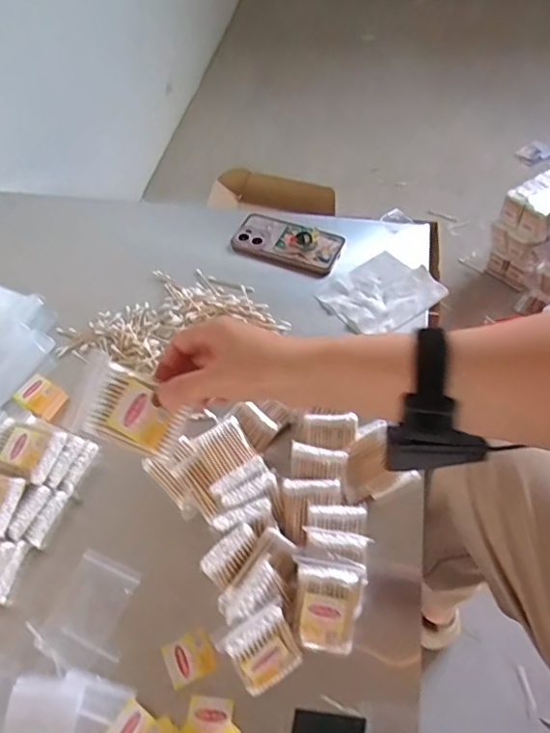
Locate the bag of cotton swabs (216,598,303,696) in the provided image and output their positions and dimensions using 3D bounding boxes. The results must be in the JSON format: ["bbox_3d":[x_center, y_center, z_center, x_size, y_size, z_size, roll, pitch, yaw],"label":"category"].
[{"bbox_3d":[-0.009,0.253,0.484,0.058,0.077,0.019,-30,29,-16],"label":"bag of cotton swabs"}]

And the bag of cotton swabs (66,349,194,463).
[{"bbox_3d":[-0.111,0.032,0.420,0.084,0.009,0.059,21,85,-2],"label":"bag of cotton swabs"}]

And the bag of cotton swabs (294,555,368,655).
[{"bbox_3d":[0.050,0.222,0.510,0.056,0.021,0.084,3,89,1],"label":"bag of cotton swabs"}]

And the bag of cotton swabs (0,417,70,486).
[{"bbox_3d":[-0.268,0.088,0.579,0.078,0.017,0.057,13,56,13],"label":"bag of cotton swabs"}]

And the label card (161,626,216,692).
[{"bbox_3d":[-0.081,0.276,0.518,0.044,0.004,0.041,-17,52,-25],"label":"label card"}]

